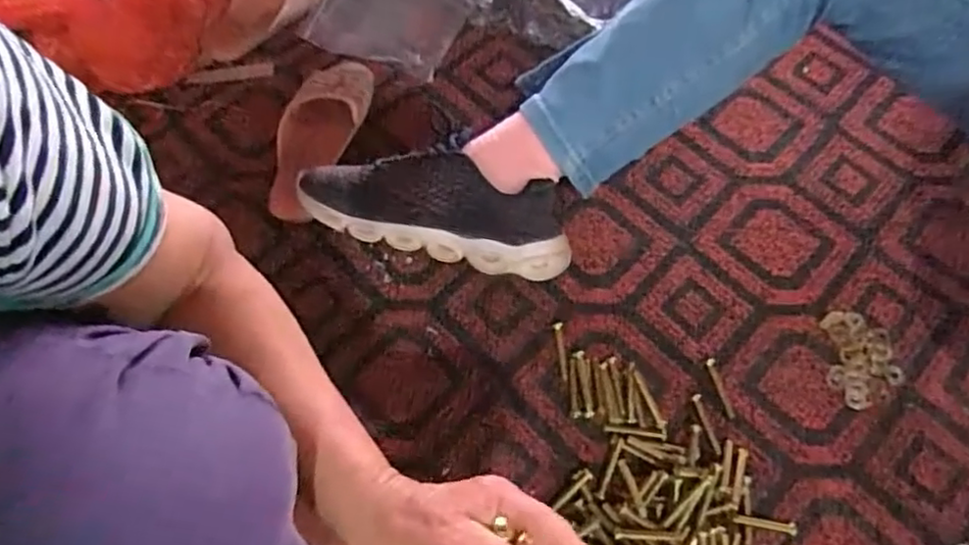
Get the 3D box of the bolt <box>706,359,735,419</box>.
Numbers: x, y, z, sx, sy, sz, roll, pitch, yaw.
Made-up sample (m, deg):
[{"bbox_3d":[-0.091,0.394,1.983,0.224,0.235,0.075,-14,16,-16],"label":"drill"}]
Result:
[{"bbox_3d":[0.211,0.103,0.581,0.009,0.004,0.054,-12,65,-5],"label":"bolt"}]

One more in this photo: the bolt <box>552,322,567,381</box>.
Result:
[{"bbox_3d":[0.070,0.072,0.602,0.009,0.004,0.055,-2,64,0],"label":"bolt"}]

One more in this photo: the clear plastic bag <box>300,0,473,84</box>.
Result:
[{"bbox_3d":[-0.114,-0.302,0.772,0.177,0.029,0.131,24,67,12],"label":"clear plastic bag"}]

